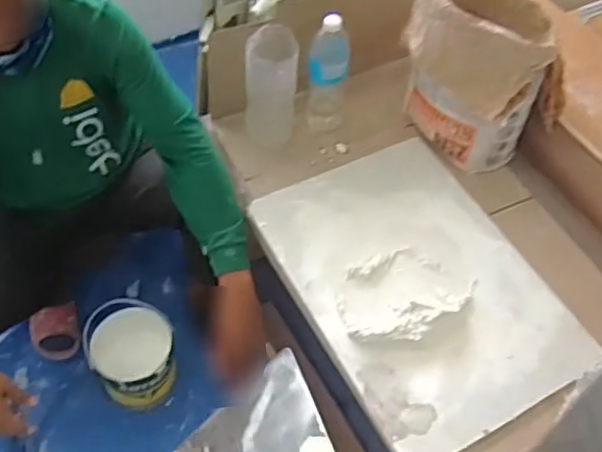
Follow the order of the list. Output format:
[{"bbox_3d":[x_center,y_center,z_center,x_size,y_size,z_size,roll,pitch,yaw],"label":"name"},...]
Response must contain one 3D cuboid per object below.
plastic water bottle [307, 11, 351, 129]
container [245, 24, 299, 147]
[{"bbox_3d":[0.055,-0.295,1.240,0.078,0.239,0.082,13,54,5],"label":"plastic water bottle"},{"bbox_3d":[-0.058,-0.256,1.209,0.096,0.234,0.082,5,53,-1],"label":"container"}]

